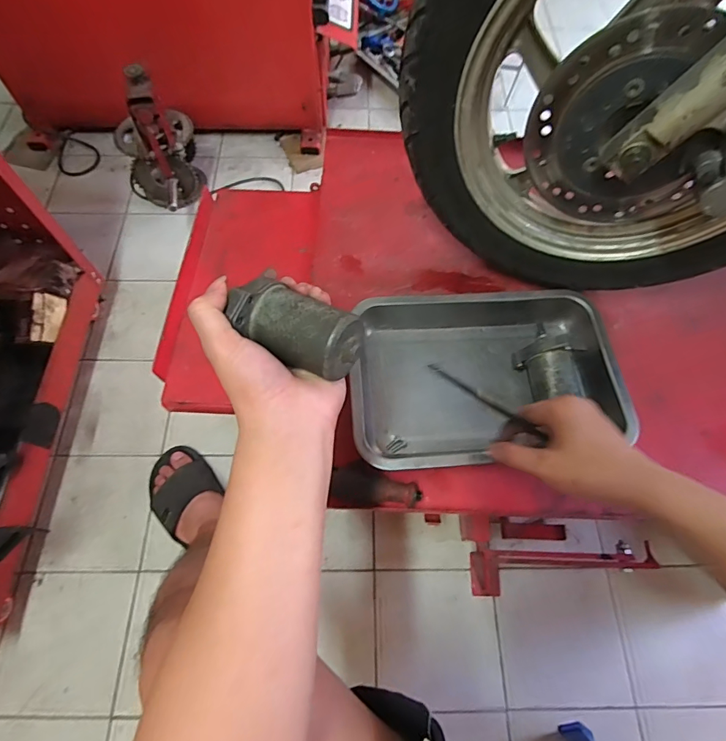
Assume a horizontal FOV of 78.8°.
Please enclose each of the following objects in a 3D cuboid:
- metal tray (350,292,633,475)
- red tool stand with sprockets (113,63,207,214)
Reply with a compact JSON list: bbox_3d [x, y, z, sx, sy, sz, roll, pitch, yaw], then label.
[{"bbox_3d":[0.138,0.003,0.527,0.305,0.053,0.215,-4,66,-4],"label":"metal tray"},{"bbox_3d":[-0.442,-0.477,0.971,0.173,0.287,0.221,-25,69,-13],"label":"red tool stand with sprockets"}]

